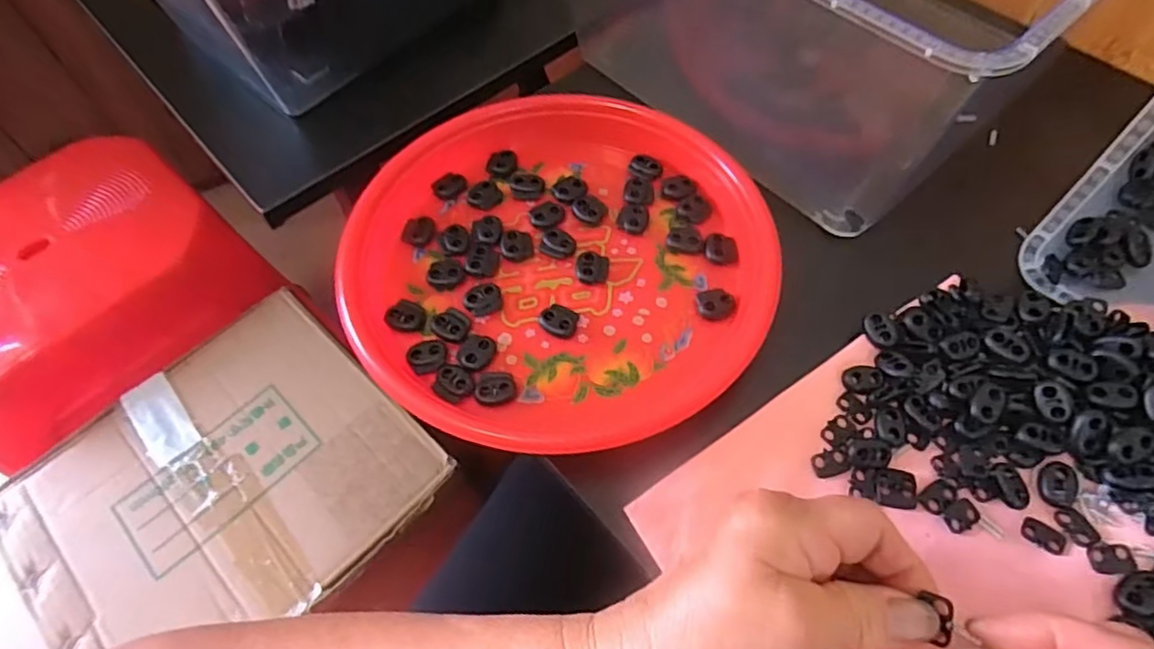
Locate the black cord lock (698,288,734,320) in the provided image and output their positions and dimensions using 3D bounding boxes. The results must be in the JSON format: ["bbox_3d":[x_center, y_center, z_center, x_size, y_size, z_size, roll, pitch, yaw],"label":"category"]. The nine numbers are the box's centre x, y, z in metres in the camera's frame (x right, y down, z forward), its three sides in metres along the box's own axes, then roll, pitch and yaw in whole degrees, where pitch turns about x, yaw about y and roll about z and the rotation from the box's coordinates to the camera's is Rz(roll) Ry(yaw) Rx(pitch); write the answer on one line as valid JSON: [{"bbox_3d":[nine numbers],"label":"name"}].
[{"bbox_3d":[0.078,-0.012,0.357,0.020,0.005,0.018,-21,61,-10],"label":"black cord lock"}]

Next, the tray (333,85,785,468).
[{"bbox_3d":[-0.012,-0.053,0.369,0.225,0.026,0.255,-9,61,-1],"label":"tray"}]

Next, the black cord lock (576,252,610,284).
[{"bbox_3d":[0.009,-0.034,0.371,0.019,0.006,0.021,7,60,6],"label":"black cord lock"}]

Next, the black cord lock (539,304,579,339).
[{"bbox_3d":[-0.009,-0.002,0.353,0.021,0.006,0.018,25,63,16],"label":"black cord lock"}]

